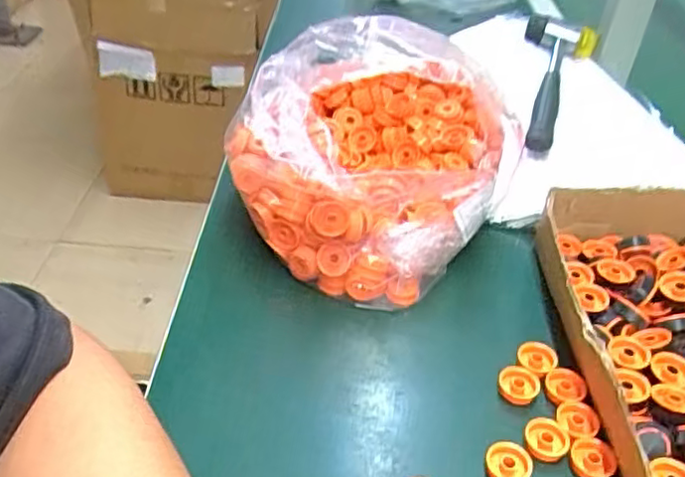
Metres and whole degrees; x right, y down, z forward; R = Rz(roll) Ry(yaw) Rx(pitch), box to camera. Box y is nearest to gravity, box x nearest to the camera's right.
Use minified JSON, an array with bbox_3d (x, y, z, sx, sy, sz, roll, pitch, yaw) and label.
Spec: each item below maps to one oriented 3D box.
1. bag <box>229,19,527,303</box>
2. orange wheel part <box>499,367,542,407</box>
[{"bbox_3d":[0.033,-0.082,0.518,0.201,0.169,0.230,31,47,32],"label":"bag"},{"bbox_3d":[0.114,0.094,0.414,0.025,0.005,0.025,11,39,8],"label":"orange wheel part"}]

